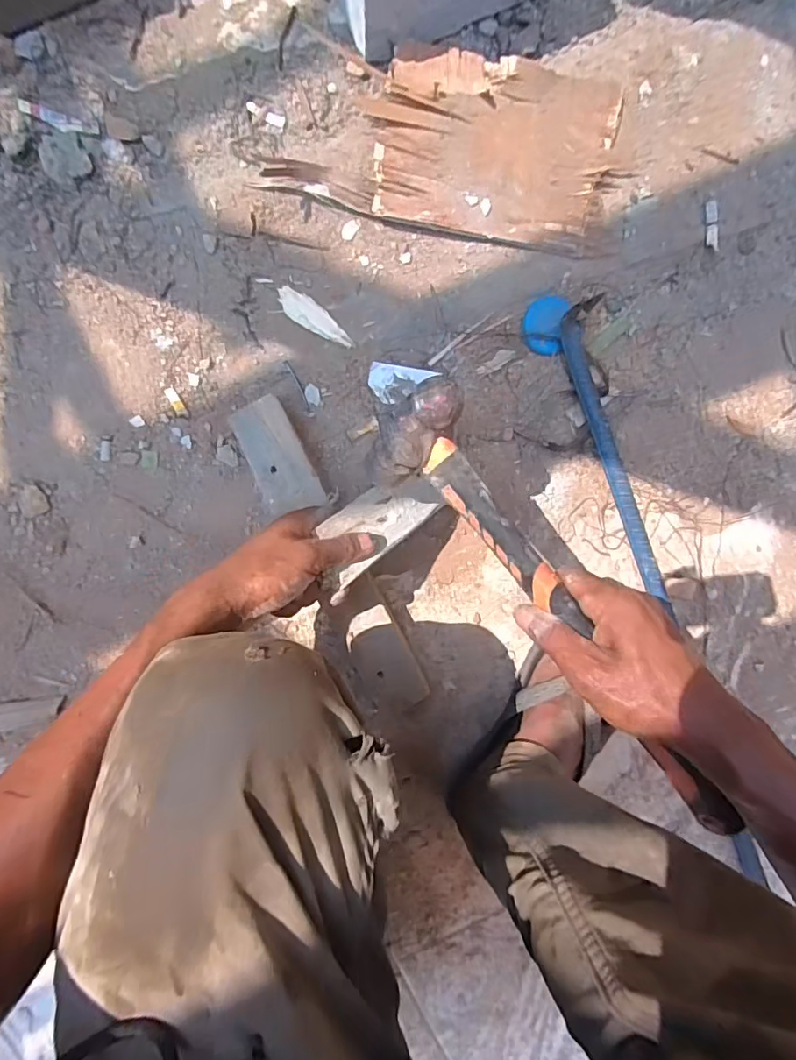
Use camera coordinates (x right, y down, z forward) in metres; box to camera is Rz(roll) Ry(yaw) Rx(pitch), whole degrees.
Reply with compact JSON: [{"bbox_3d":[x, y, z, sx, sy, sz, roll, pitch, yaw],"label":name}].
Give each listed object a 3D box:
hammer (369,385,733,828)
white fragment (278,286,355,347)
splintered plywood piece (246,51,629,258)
[{"bbox_3d":[0.106,0.058,0.344,0.069,0.078,0.350,-38,89,2],"label":"hammer"},{"bbox_3d":[-0.079,-0.203,0.487,0.084,0.005,0.025,34,94,-5],"label":"white fragment"},{"bbox_3d":[0.051,-0.351,0.464,0.304,0.018,0.147,7,99,-5],"label":"splintered plywood piece"}]

